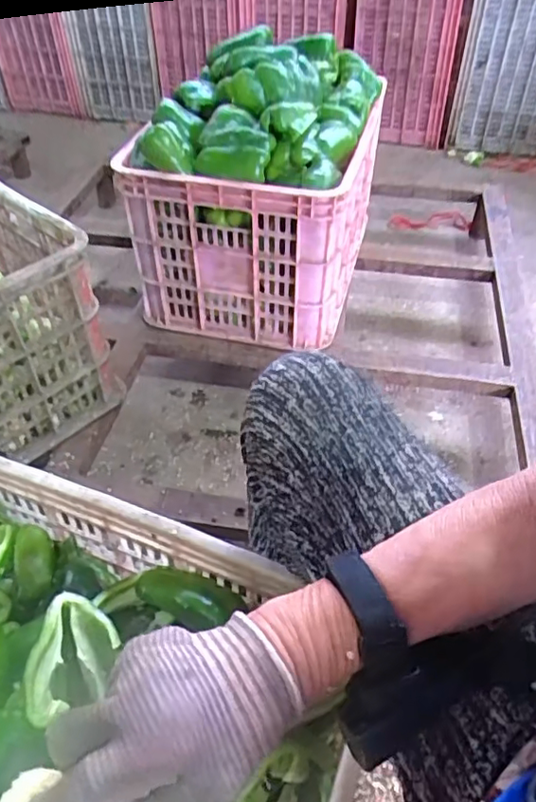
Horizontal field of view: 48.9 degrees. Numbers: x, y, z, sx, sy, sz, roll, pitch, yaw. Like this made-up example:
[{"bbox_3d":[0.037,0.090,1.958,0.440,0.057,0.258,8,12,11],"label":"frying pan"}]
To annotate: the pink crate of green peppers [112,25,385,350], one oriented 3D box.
[{"bbox_3d":[-0.009,-0.369,1.018,0.330,0.357,0.394,11,49,11],"label":"pink crate of green peppers"}]

